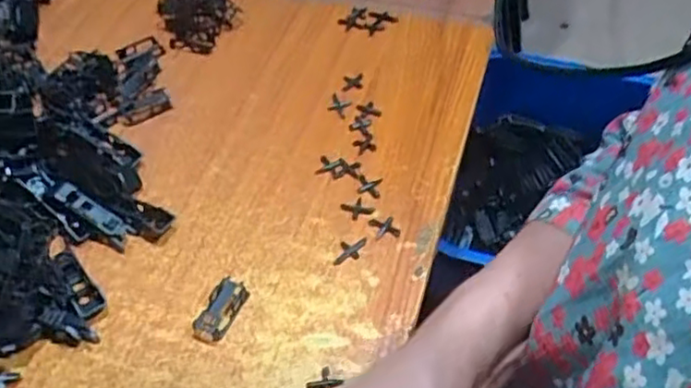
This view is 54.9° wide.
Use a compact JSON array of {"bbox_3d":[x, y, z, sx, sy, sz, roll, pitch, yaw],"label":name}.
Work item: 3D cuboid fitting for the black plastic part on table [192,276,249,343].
[{"bbox_3d":[-0.080,0.073,0.427,0.021,0.013,0.044,22,53,17],"label":"black plastic part on table"}]

